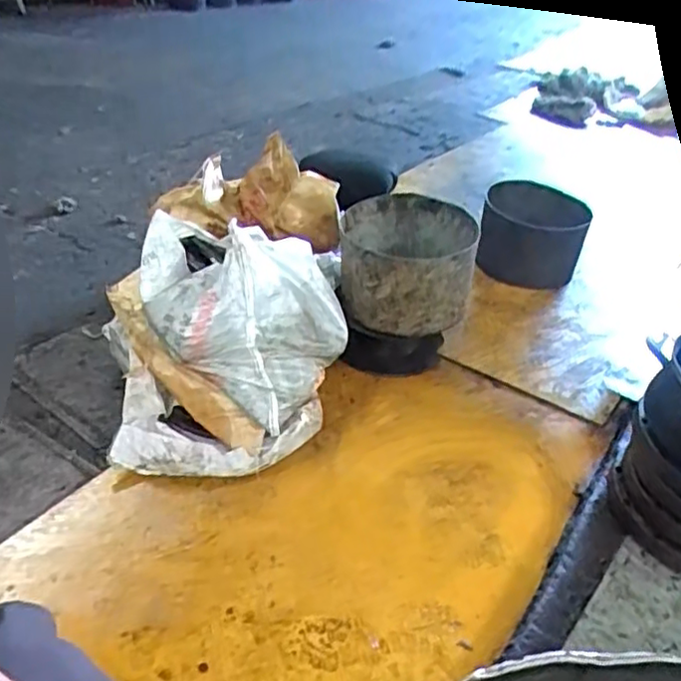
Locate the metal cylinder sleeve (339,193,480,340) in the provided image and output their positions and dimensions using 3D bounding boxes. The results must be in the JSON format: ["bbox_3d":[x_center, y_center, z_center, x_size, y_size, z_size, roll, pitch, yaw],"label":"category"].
[{"bbox_3d":[0.133,-0.151,1.333,0.259,0.188,0.260,2,36,-6],"label":"metal cylinder sleeve"}]

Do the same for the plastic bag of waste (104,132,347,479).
[{"bbox_3d":[-0.214,-0.064,1.238,0.422,0.328,0.573,5,37,5],"label":"plastic bag of waste"}]

